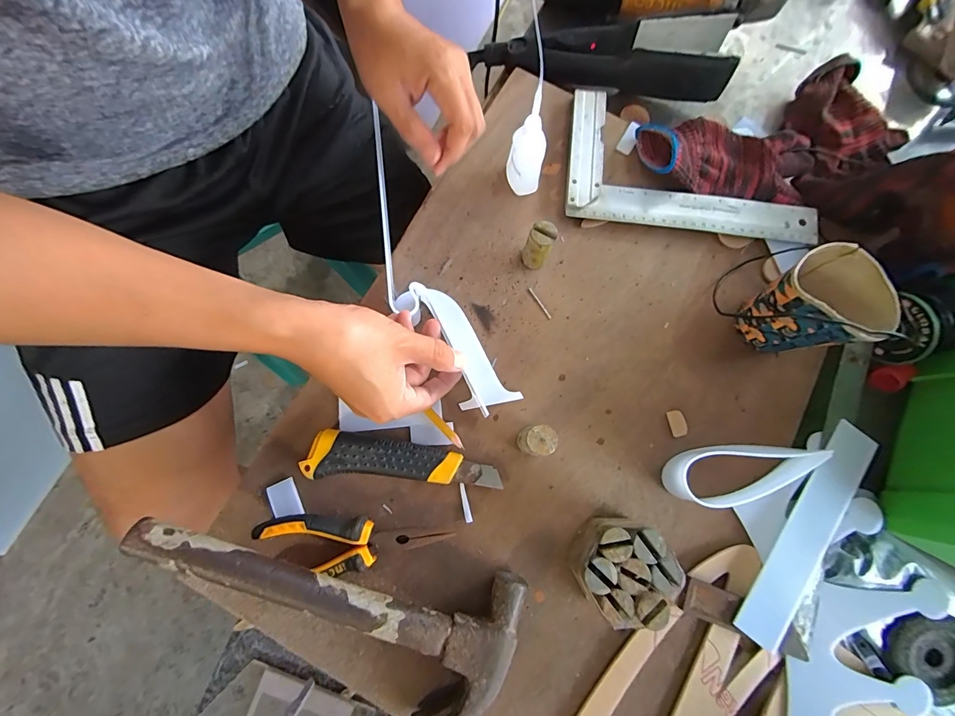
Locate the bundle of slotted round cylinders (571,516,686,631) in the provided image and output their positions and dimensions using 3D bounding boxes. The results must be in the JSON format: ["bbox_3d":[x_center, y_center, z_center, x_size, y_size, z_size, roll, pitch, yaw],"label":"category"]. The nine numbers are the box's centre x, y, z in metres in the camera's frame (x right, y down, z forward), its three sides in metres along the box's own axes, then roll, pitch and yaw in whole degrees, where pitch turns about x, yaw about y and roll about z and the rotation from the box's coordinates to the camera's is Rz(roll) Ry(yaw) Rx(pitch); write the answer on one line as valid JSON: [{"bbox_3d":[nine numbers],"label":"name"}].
[{"bbox_3d":[0.115,0.167,0.324,0.070,0.053,0.072,0,76,0],"label":"bundle of slotted round cylinders"}]

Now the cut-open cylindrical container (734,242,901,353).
[{"bbox_3d":[0.286,-0.043,0.353,0.063,0.095,0.078,-33,78,-8],"label":"cut-open cylindrical container"}]

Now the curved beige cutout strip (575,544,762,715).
[{"bbox_3d":[0.130,0.252,0.326,0.276,0.010,0.042,-41,80,-9],"label":"curved beige cutout strip"}]

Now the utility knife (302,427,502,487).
[{"bbox_3d":[-0.063,0.088,0.352,0.163,0.021,0.039,3,76,1],"label":"utility knife"}]

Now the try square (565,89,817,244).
[{"bbox_3d":[0.223,-0.201,0.426,0.253,0.015,0.142,7,76,2],"label":"try square"}]

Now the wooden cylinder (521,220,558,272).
[{"bbox_3d":[0.056,-0.106,0.385,0.024,0.052,0.025,19,77,5],"label":"wooden cylinder"}]

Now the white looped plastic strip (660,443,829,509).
[{"bbox_3d":[0.237,0.103,0.357,0.135,0.040,0.054,0,77,-2],"label":"white looped plastic strip"}]

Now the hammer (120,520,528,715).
[{"bbox_3d":[-0.113,0.205,0.305,0.291,0.055,0.116,10,77,0],"label":"hammer"}]

